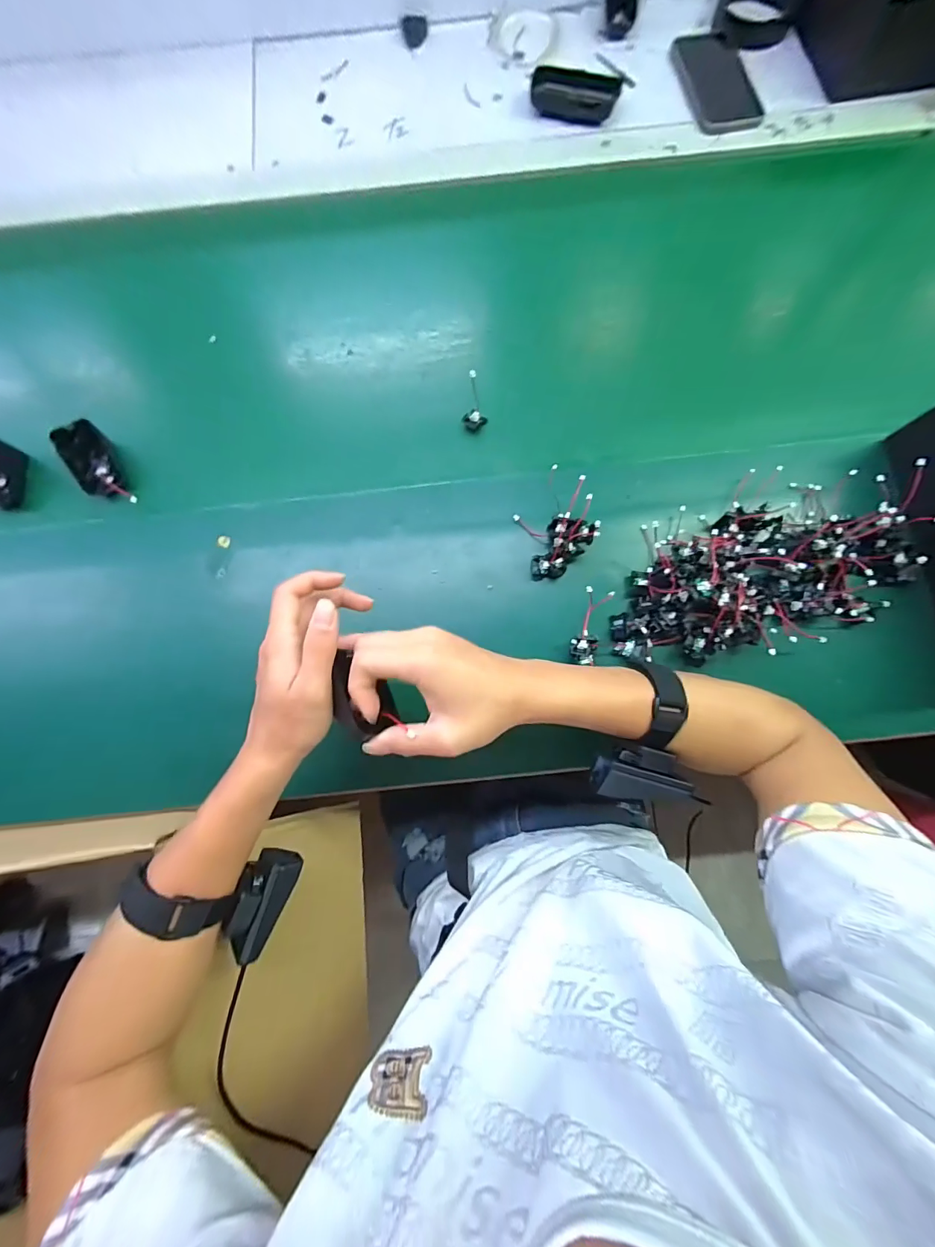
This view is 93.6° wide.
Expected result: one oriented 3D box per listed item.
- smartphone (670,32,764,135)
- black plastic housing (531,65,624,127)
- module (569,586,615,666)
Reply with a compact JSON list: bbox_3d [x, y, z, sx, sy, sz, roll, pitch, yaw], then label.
[{"bbox_3d":[0.323,-0.701,0.567,0.085,0.009,0.165,-11,79,-1],"label":"smartphone"},{"bbox_3d":[0.137,-0.668,0.554,0.109,0.025,0.052,3,79,2],"label":"black plastic housing"},{"bbox_3d":[0.115,0.001,0.415,0.027,0.024,0.071,20,80,5],"label":"module"}]

